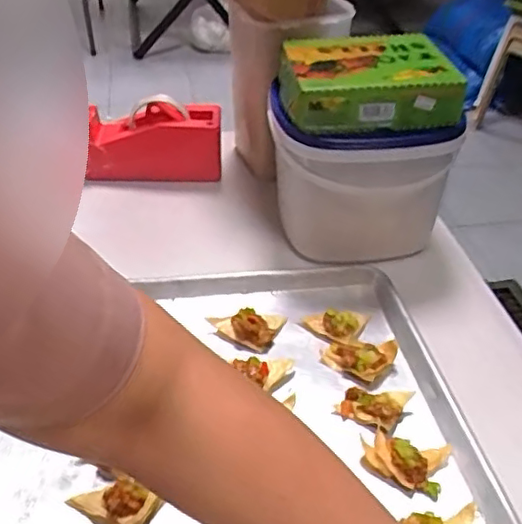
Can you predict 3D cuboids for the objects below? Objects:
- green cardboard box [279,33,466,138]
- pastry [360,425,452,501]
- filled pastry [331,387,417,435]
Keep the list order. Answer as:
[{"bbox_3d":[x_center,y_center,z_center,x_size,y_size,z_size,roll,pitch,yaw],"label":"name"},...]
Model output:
[{"bbox_3d":[0.116,-0.208,0.700,0.177,0.055,0.157,-6,38,-2],"label":"green cardboard box"},{"bbox_3d":[0.125,0.168,0.530,0.070,0.026,0.050,11,41,18],"label":"pastry"},{"bbox_3d":[0.106,0.133,0.580,0.057,0.017,0.052,19,44,26],"label":"filled pastry"}]

